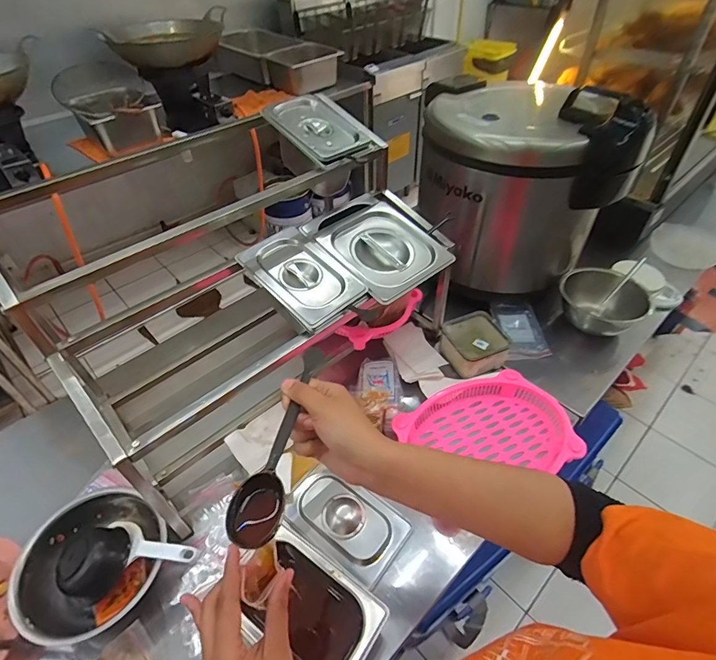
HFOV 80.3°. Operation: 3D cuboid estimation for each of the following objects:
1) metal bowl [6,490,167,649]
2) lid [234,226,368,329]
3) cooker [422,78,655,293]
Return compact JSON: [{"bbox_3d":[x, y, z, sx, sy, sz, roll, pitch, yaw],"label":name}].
[{"bbox_3d":[-0.348,0.302,0.557,0.161,0.073,0.171,-1,45,1],"label":"metal bowl"},{"bbox_3d":[-0.078,-0.084,0.624,0.119,0.024,0.175,-36,63,-29],"label":"lid"},{"bbox_3d":[0.308,-0.301,0.898,0.334,0.374,0.329,1,45,2],"label":"cooker"}]

